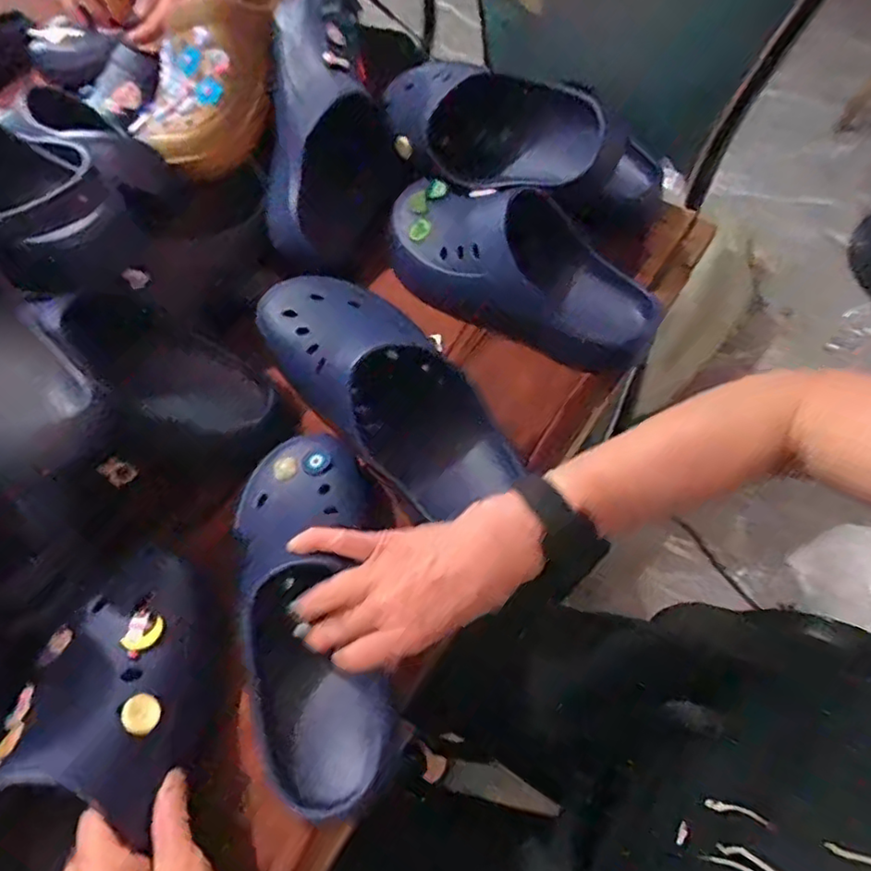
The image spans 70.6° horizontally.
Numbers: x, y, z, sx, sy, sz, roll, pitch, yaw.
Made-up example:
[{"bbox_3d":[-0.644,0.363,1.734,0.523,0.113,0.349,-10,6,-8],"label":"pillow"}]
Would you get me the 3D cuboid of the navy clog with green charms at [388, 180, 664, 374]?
[{"bbox_3d":[0.076,-0.160,0.578,0.277,0.087,0.108,26,65,18],"label":"navy clog with green charms"}]

